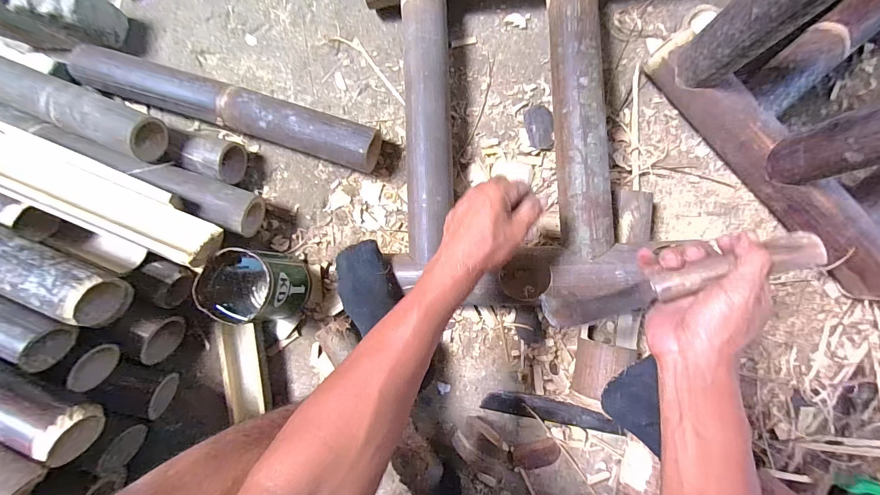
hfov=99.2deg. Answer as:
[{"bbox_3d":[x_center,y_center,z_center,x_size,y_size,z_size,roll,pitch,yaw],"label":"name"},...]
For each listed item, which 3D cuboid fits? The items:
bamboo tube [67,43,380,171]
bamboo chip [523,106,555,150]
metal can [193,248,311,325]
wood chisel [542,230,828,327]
[{"bbox_3d":[-0.323,-0.213,0.577,0.472,0.065,0.064,18,90,4],"label":"bamboo tube"},{"bbox_3d":[0.155,-0.186,0.580,0.041,0.008,0.070,-11,88,3],"label":"bamboo chip"},{"bbox_3d":[-0.260,0.057,0.546,0.105,0.129,0.101,0,89,3],"label":"metal can"},{"bbox_3d":[0.214,0.037,0.360,0.237,0.043,0.028,-22,87,26],"label":"wood chisel"}]

